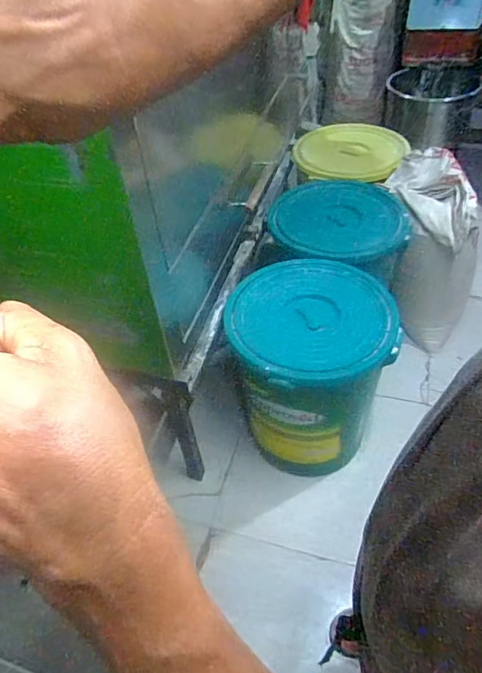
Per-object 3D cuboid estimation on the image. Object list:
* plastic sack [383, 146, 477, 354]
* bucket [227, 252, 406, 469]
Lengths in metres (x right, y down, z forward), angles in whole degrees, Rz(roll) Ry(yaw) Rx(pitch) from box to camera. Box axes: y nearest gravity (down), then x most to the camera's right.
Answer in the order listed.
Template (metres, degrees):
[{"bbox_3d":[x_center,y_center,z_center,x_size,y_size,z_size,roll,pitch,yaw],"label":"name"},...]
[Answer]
[{"bbox_3d":[0.673,-0.295,1.758,0.292,0.618,0.359,-2,46,4],"label":"plastic sack"},{"bbox_3d":[0.204,0.102,1.418,0.404,0.537,0.396,-3,46,3],"label":"bucket"}]

